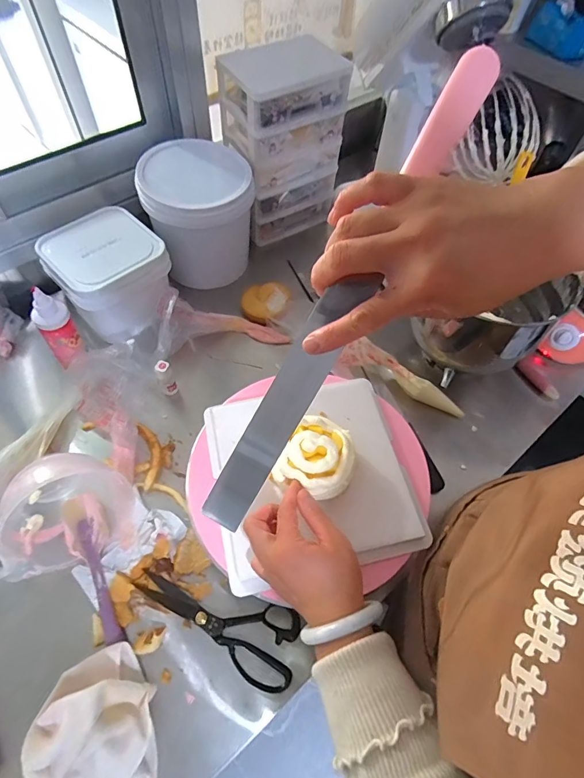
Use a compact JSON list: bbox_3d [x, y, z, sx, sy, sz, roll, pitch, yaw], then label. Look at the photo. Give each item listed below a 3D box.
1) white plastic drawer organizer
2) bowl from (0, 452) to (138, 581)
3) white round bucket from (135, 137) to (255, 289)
[{"bbox_3d":[-0.012,-0.462,0.823,0.204,0.286,0.124,-22,62,-15],"label":"white plastic drawer organizer"},{"bbox_3d":[-0.295,0.166,0.538,0.129,0.125,0.161,20,60,9],"label":"bowl"},{"bbox_3d":[-0.168,-0.334,0.800,0.189,0.190,0.186,-2,58,-4],"label":"white round bucket"}]

